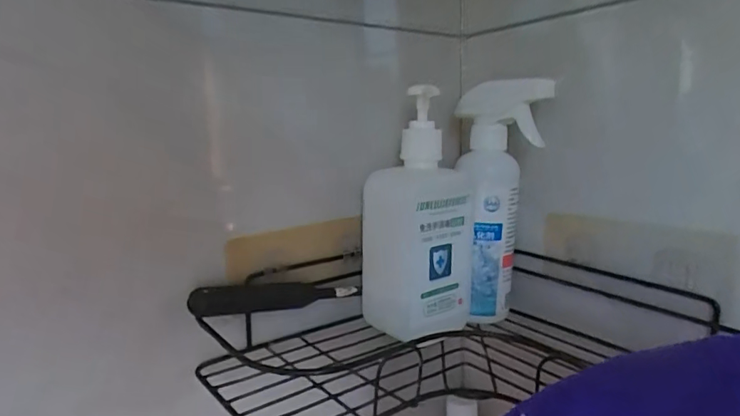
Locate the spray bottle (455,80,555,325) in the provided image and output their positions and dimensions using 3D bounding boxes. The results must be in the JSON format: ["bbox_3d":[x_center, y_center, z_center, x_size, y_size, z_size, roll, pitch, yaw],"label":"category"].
[{"bbox_3d":[0.112,-0.006,0.425,0.073,0.194,0.060,-2,9,9],"label":"spray bottle"}]

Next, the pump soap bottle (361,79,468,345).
[{"bbox_3d":[0.035,0.011,0.395,0.060,0.178,0.073,6,13,43],"label":"pump soap bottle"}]

